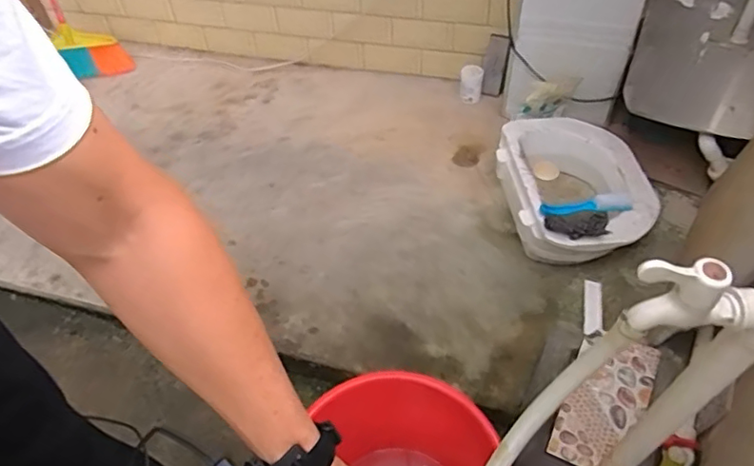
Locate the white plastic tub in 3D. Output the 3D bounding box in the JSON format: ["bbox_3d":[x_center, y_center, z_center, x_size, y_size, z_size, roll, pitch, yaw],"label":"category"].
[{"bbox_3d":[0.520,-0.115,1.480,0.366,0.160,0.449,-6,50,-2],"label":"white plastic tub"}]

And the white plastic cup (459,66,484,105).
[{"bbox_3d":[0.297,-0.470,1.778,0.068,0.107,0.066,-2,50,2],"label":"white plastic cup"}]

